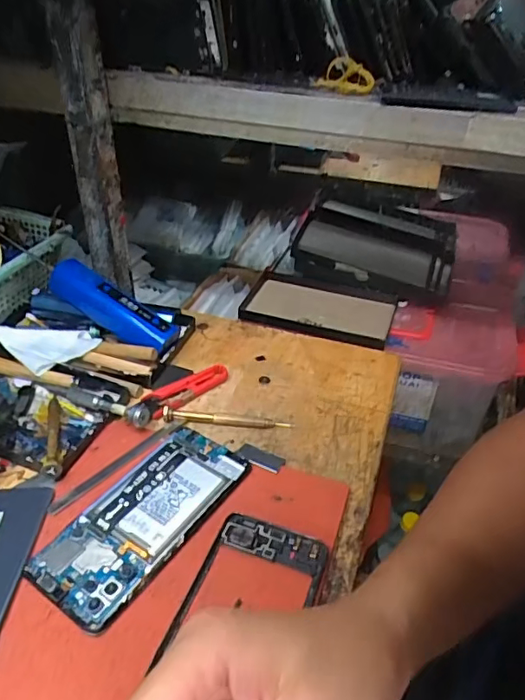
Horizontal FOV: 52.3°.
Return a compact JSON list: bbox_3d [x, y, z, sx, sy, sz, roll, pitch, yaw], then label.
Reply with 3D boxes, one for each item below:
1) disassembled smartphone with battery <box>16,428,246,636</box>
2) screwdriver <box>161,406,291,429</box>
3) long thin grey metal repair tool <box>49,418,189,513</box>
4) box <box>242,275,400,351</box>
[{"bbox_3d":[-0.081,0.111,0.367,0.069,0.009,0.152,25,43,26],"label":"disassembled smartphone with battery"},{"bbox_3d":[-0.029,0.058,0.455,0.109,0.012,0.013,4,37,2],"label":"screwdriver"},{"bbox_3d":[-0.109,0.088,0.416,0.016,0.007,0.122,29,45,30],"label":"long thin grey metal repair tool"},{"bbox_3d":[0.068,-0.049,0.645,0.170,0.023,0.110,14,39,15],"label":"box"}]

